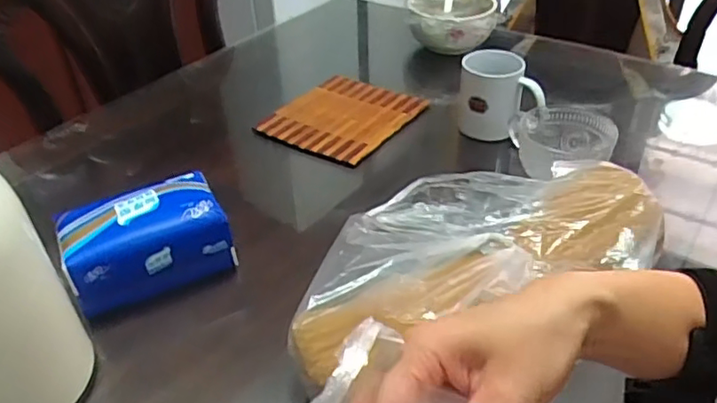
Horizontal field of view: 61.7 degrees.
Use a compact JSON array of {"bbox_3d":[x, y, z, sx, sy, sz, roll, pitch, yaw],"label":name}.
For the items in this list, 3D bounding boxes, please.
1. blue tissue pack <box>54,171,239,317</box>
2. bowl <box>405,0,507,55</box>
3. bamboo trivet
[{"bbox_3d":[-0.216,0.038,0.619,0.159,0.076,0.093,-20,41,-21],"label":"blue tissue pack"},{"bbox_3d":[0.173,-0.327,1.078,0.160,0.072,0.160,-2,38,1],"label":"bowl"},{"bbox_3d":[-0.023,-0.129,0.898,0.181,0.016,0.201,20,43,27],"label":"bamboo trivet"}]

